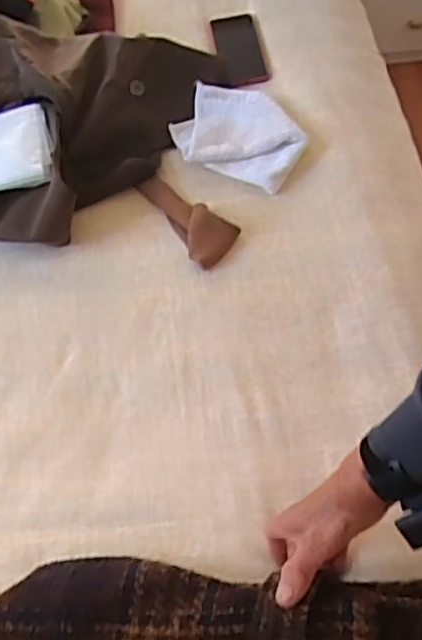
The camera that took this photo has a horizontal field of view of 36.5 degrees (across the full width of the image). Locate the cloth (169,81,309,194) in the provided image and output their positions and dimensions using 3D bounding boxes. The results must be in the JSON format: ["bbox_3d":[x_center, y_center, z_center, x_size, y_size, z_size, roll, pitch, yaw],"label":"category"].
[{"bbox_3d":[0.043,-0.278,0.950,0.192,0.032,0.140,29,64,16],"label":"cloth"}]

